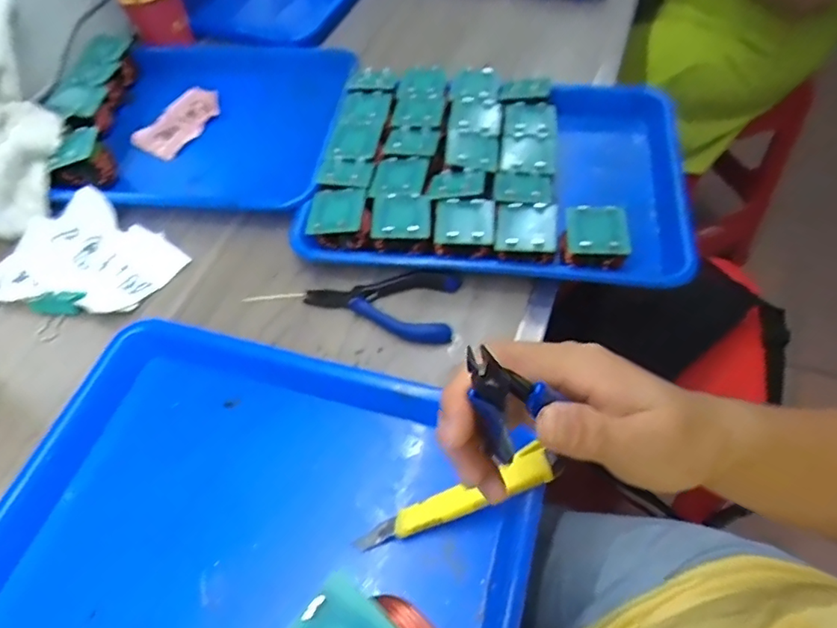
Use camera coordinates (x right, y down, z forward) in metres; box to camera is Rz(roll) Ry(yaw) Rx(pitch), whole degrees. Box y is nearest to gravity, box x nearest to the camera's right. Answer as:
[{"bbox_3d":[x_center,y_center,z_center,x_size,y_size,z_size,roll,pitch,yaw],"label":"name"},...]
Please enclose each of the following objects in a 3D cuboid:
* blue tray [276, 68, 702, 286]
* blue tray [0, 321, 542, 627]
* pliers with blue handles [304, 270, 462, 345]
[{"bbox_3d":[0.076,-0.137,0.501,0.317,0.058,0.252,8,57,9],"label":"blue tray"},{"bbox_3d":[-0.104,0.143,0.347,0.332,0.033,0.253,10,58,10],"label":"blue tray"},{"bbox_3d":[-0.032,-0.011,0.442,0.122,0.009,0.060,5,57,7],"label":"pliers with blue handles"}]

